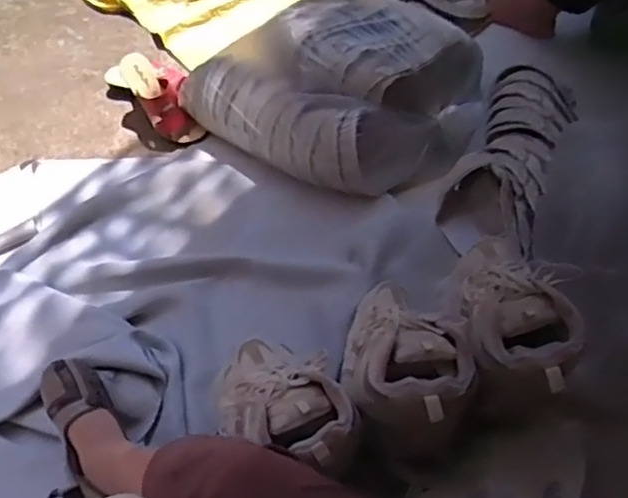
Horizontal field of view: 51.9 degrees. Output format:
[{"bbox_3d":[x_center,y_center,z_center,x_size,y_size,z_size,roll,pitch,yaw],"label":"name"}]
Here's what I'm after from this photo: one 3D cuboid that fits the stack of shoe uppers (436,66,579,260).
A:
[{"bbox_3d":[0.350,-0.170,1.187,0.193,0.198,0.380,13,55,16],"label":"stack of shoe uppers"}]

